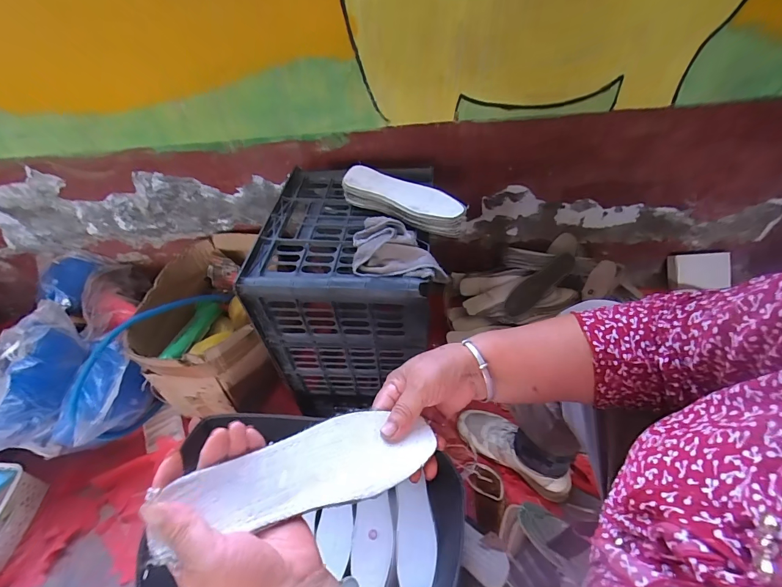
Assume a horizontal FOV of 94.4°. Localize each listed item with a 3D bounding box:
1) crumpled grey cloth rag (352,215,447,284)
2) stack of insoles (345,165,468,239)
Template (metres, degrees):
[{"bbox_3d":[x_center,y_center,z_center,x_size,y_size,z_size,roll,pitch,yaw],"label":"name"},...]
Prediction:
[{"bbox_3d":[0.014,-0.061,0.516,0.136,0.054,0.079,5,47,9],"label":"crumpled grey cloth rag"},{"bbox_3d":[0.022,-0.156,0.595,0.224,0.045,0.069,29,56,28],"label":"stack of insoles"}]

